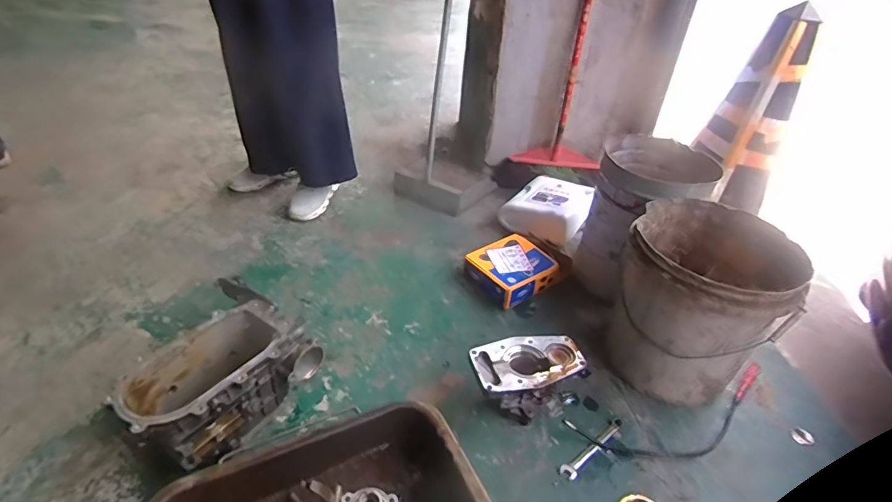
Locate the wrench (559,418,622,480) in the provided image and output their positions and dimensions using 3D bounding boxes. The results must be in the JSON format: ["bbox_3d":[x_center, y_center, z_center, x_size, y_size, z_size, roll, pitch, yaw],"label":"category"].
[{"bbox_3d":[0.267,0.356,0.859,0.169,0.008,0.027,-23,46,-34],"label":"wrench"}]

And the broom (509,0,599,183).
[{"bbox_3d":[0.409,-0.615,1.400,0.265,0.848,0.097,5,35,0],"label":"broom"}]

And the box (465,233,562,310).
[{"bbox_3d":[0.171,0.051,1.217,0.181,0.075,0.183,-23,46,-33],"label":"box"}]

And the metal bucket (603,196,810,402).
[{"bbox_3d":[0.479,0.110,0.954,0.273,0.318,0.290,23,40,21],"label":"metal bucket"}]

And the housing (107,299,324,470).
[{"bbox_3d":[-0.388,0.233,0.829,0.180,0.158,0.287,29,42,27],"label":"housing"}]

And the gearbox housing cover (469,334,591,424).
[{"bbox_3d":[0.155,0.245,0.904,0.220,0.123,0.107,-7,39,-17],"label":"gearbox housing cover"}]

